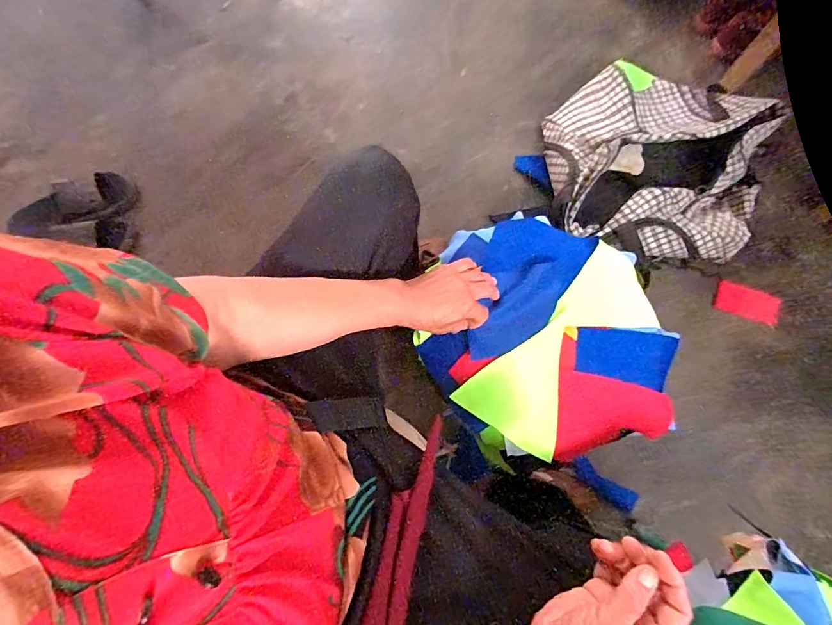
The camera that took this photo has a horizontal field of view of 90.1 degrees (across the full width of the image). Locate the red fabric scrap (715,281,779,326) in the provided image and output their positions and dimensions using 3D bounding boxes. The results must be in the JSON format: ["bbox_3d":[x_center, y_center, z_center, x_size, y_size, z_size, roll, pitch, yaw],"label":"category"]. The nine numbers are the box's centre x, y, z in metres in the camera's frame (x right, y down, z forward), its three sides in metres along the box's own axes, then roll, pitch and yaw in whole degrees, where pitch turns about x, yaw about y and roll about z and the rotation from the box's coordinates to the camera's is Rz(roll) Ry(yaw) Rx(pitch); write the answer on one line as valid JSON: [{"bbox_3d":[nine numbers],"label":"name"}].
[{"bbox_3d":[0.730,-0.021,0.911,0.141,0.008,0.065,17,77,6],"label":"red fabric scrap"}]

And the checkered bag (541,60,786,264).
[{"bbox_3d":[0.520,-0.348,0.922,0.444,0.123,0.443,11,76,4],"label":"checkered bag"}]

